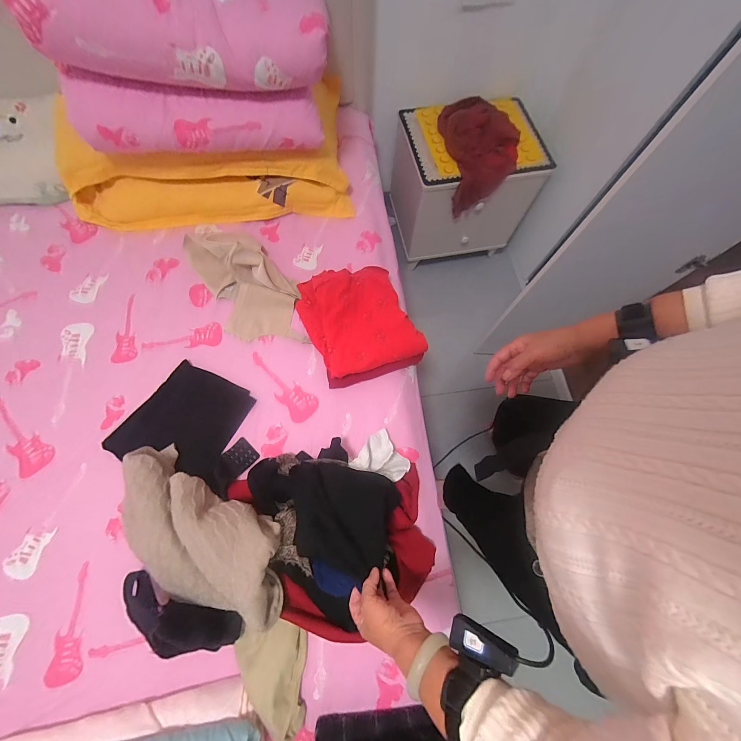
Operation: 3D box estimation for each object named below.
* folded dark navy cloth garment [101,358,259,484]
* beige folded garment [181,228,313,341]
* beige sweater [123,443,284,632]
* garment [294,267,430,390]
[{"bbox_3d":[-0.438,0.118,0.752,0.237,0.034,0.242,26,70,0],"label":"folded dark navy cloth garment"},{"bbox_3d":[-0.332,-0.244,0.827,0.213,0.122,0.429,-29,73,-11],"label":"beige folded garment"},{"bbox_3d":[-0.330,0.305,0.578,0.409,0.112,0.184,27,72,8],"label":"beige sweater"},{"bbox_3d":[-0.034,-0.128,0.813,0.256,0.085,0.298,-22,72,-9],"label":"garment"}]

